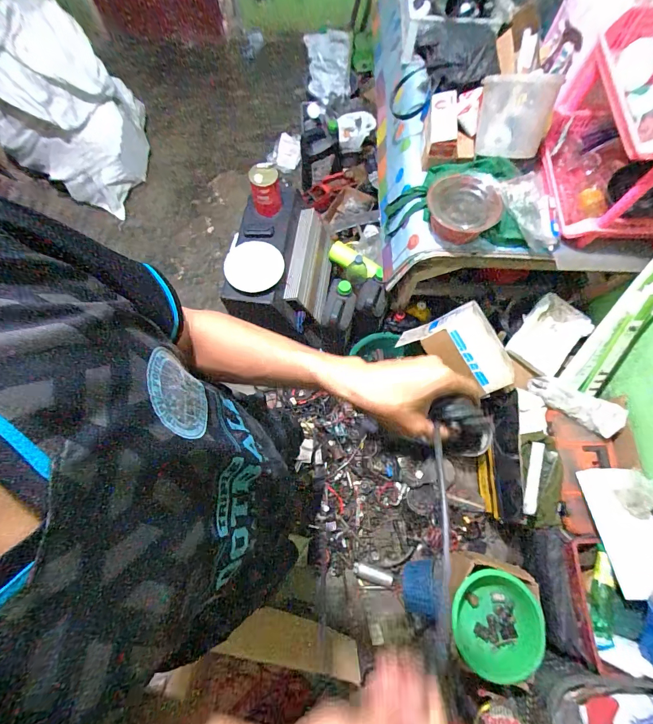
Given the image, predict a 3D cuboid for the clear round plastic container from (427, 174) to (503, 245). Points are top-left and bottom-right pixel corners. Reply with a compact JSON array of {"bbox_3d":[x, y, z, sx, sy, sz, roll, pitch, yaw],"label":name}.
[{"bbox_3d":[0.402,-0.449,1.021,0.189,0.078,0.189,-10,81,30],"label":"clear round plastic container"}]

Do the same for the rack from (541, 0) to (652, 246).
[{"bbox_3d":[0.850,-0.597,0.922,0.376,0.375,0.456,5,70,2],"label":"rack"}]

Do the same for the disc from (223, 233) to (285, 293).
[{"bbox_3d":[-0.262,-0.347,1.274,0.202,0.015,0.192,0,88,-6],"label":"disc"}]

